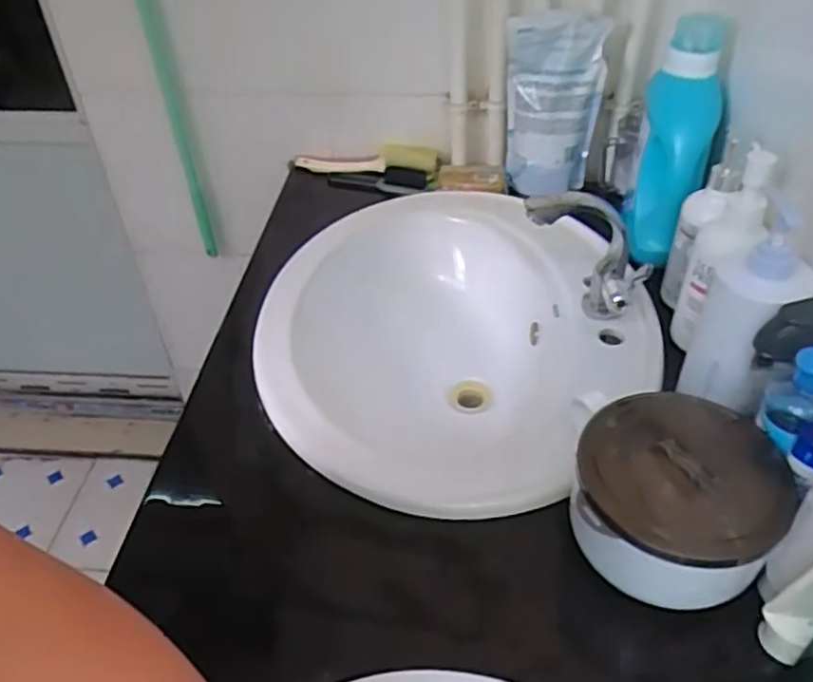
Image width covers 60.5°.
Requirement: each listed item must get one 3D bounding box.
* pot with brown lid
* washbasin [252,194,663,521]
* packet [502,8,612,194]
[{"bbox_3d":[0.213,0.124,0.553,0.143,0.099,0.153,0,41,0],"label":"pot with brown lid"},{"bbox_3d":[0.041,0.015,0.843,0.411,0.178,0.538,1,41,1],"label":"washbasin"},{"bbox_3d":[0.195,-0.310,0.955,0.129,0.246,0.072,8,41,9],"label":"packet"}]

